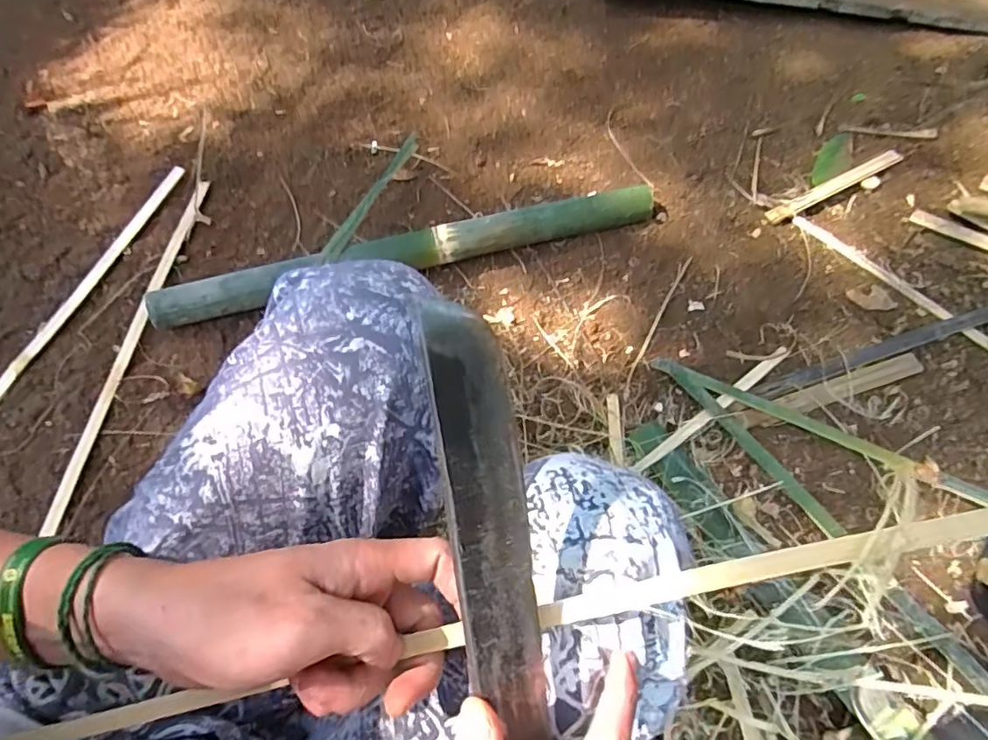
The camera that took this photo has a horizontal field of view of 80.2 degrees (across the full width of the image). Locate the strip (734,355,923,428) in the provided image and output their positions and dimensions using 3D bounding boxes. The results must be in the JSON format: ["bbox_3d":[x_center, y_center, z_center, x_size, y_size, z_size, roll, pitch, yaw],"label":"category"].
[{"bbox_3d":[0.446,0.030,0.780,0.248,0.006,0.029,-20,70,0],"label":"strip"}]

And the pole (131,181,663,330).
[{"bbox_3d":[-0.114,-0.166,0.875,0.740,0.057,0.055,-15,64,-9],"label":"pole"}]

